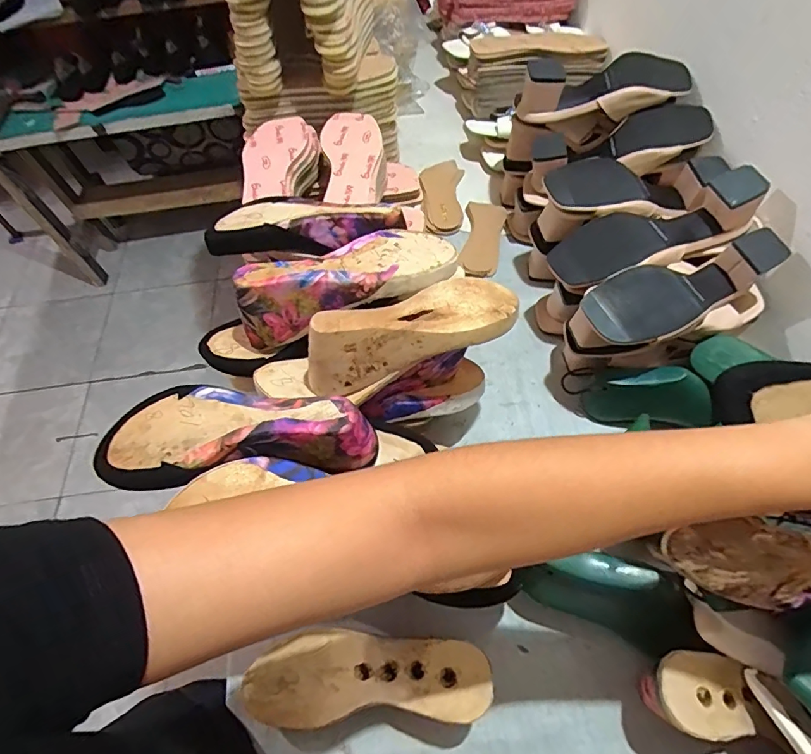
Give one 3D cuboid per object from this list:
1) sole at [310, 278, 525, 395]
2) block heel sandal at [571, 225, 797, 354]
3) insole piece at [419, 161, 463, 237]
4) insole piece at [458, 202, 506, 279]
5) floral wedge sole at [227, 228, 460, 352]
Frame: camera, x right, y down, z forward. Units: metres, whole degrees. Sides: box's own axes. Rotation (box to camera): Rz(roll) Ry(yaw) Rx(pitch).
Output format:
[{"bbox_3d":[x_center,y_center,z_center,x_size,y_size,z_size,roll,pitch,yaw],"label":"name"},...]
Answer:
[{"bbox_3d":[0.006,-0.039,0.469,0.212,0.071,0.074,-20,59,-8],"label":"sole"},{"bbox_3d":[0.316,-0.084,0.550,0.230,0.094,0.090,-18,59,-7],"label":"block heel sandal"},{"bbox_3d":[0.064,-0.322,0.835,0.075,0.014,0.187,11,59,-11],"label":"insole piece"},{"bbox_3d":[0.128,-0.231,0.792,0.064,0.019,0.154,9,60,9],"label":"insole piece"},{"bbox_3d":[-0.063,-0.091,0.500,0.233,0.077,0.088,-16,59,-6],"label":"floral wedge sole"}]

